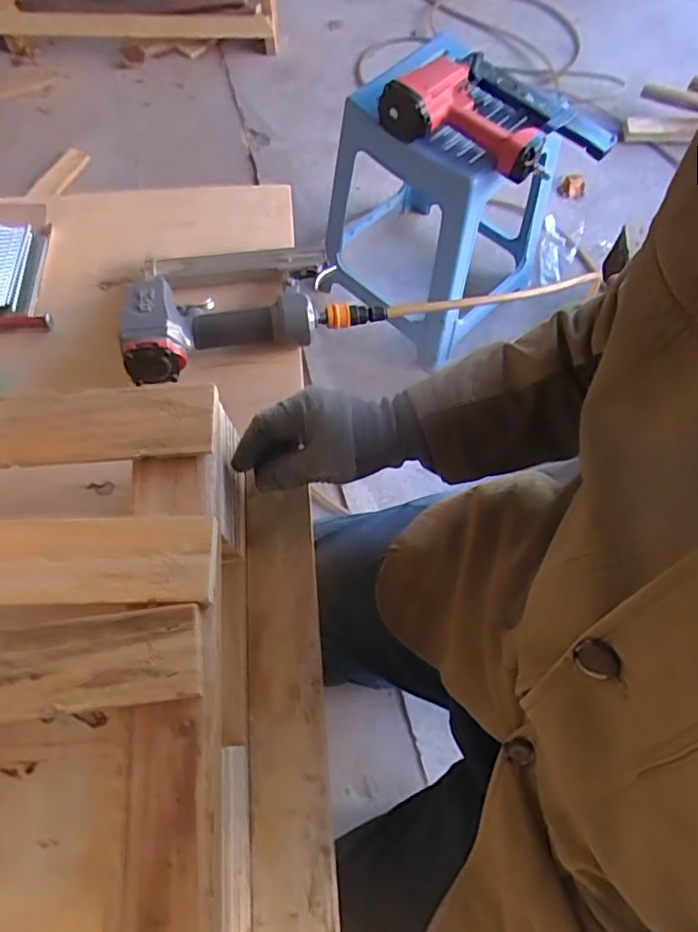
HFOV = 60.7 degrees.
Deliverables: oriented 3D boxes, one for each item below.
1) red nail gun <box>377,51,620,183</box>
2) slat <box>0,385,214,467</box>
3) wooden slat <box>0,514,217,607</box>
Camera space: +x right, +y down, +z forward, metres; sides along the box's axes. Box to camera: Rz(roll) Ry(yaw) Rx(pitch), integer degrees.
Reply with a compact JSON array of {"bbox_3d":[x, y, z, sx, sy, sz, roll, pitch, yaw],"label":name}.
[{"bbox_3d":[0.250,-0.579,0.986,0.342,0.079,0.221,34,71,14],"label":"red nail gun"},{"bbox_3d":[-0.279,-0.028,0.465,0.341,0.015,0.060,-4,66,-1],"label":"slat"},{"bbox_3d":[-0.268,0.066,0.415,0.341,0.008,0.062,-2,66,0],"label":"wooden slat"}]

